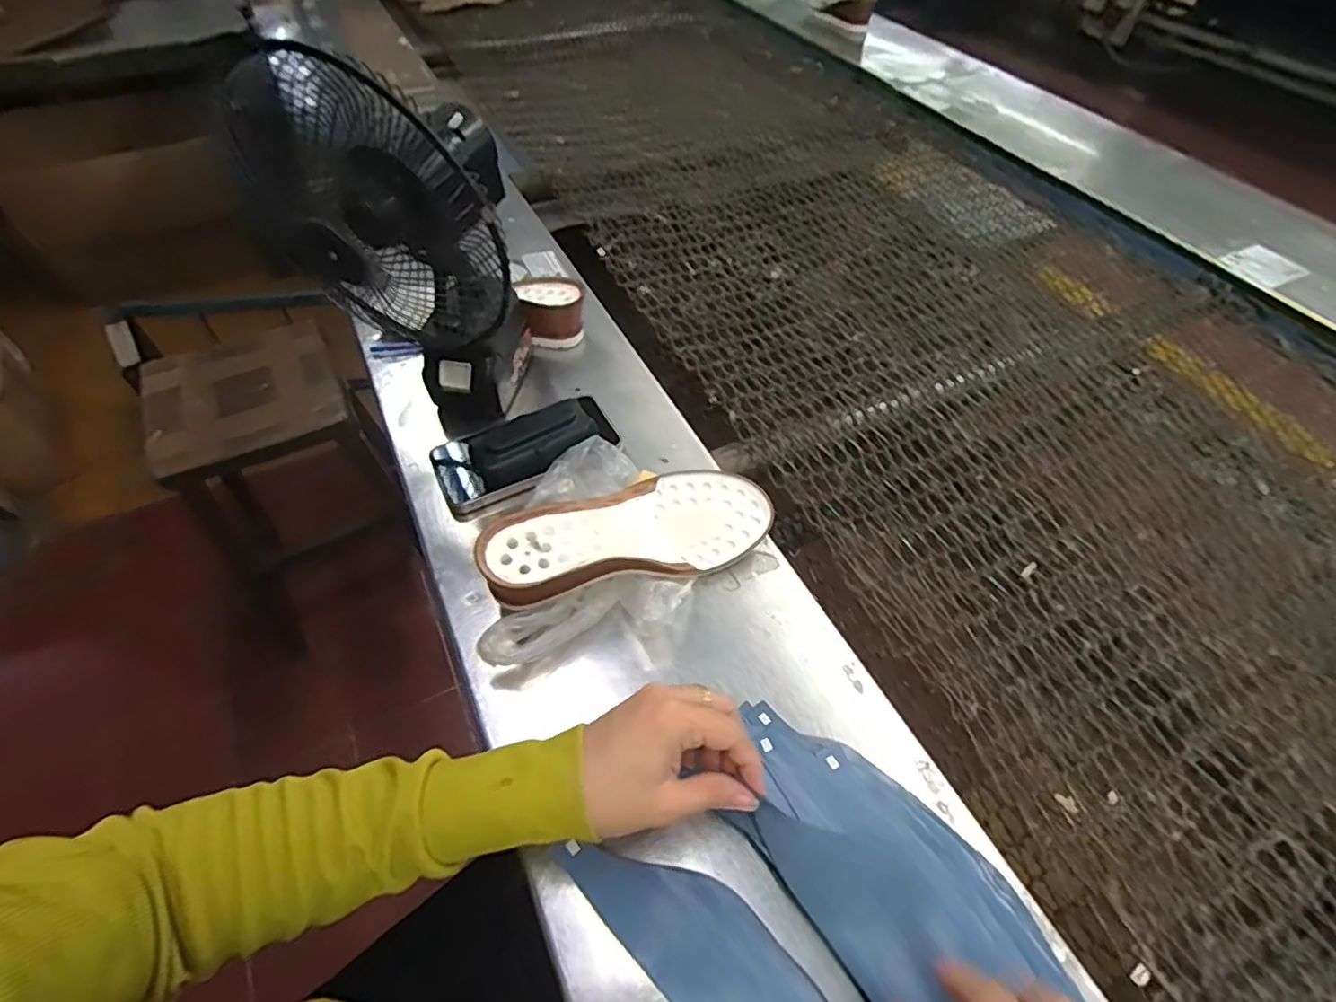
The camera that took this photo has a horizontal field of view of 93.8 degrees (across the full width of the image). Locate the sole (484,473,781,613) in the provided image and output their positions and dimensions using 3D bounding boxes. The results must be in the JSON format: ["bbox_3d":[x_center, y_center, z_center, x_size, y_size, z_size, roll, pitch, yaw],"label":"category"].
[{"bbox_3d":[-0.030,0.025,0.486,0.231,0.047,0.087,-12,52,-28],"label":"sole"}]

